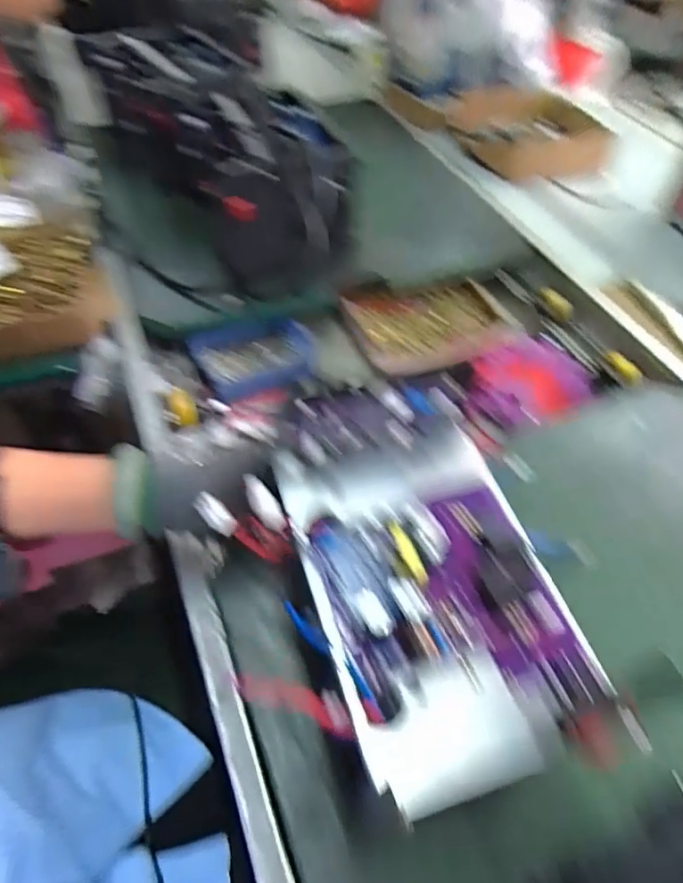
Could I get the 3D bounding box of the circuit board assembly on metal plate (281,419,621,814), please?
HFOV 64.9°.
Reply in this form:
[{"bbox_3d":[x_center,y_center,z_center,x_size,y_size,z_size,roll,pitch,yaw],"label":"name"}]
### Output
[{"bbox_3d":[0.055,0.084,0.330,0.145,0.045,0.215,-12,54,-13],"label":"circuit board assembly on metal plate"}]

